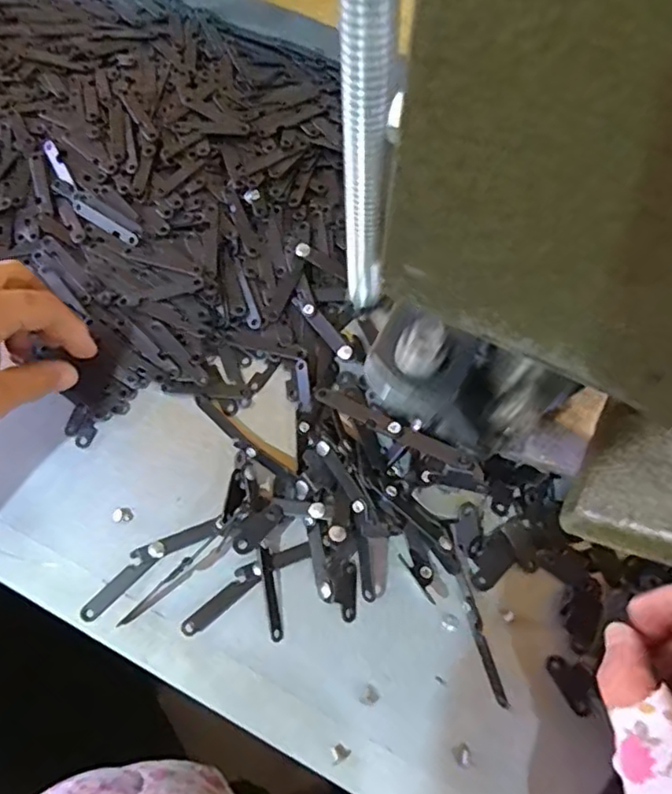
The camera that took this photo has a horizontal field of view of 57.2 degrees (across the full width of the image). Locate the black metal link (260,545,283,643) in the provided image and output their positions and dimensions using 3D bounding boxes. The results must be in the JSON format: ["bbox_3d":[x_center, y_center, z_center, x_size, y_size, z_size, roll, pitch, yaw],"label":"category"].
[{"bbox_3d":[-0.034,0.101,0.316,0.008,0.005,0.045,-11,69,-4],"label":"black metal link"}]

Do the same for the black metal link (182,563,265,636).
[{"bbox_3d":[-0.058,0.103,0.316,0.049,0.004,0.011,-39,74,-14],"label":"black metal link"}]

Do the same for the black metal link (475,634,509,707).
[{"bbox_3d":[0.077,0.134,0.303,0.005,0.004,0.035,-17,70,-6],"label":"black metal link"}]

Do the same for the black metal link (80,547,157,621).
[{"bbox_3d":[-0.114,0.097,0.320,0.012,0.004,0.044,42,74,14],"label":"black metal link"}]

